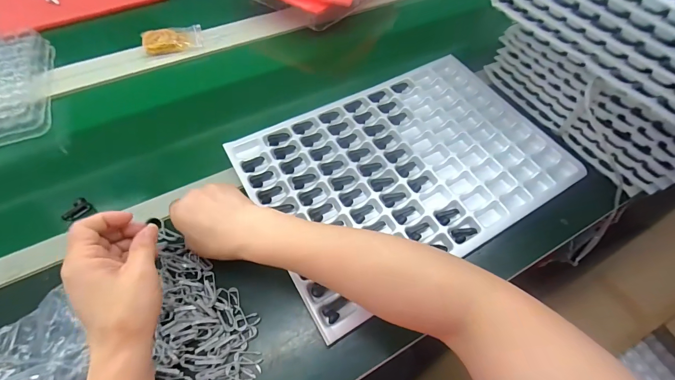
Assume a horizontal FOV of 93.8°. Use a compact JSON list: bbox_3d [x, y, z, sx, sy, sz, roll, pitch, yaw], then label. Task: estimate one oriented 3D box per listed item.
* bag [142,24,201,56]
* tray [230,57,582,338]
[{"bbox_3d":[-0.339,-0.314,0.653,0.113,0.021,0.065,-19,60,-14],"label":"bag"},{"bbox_3d":[0.104,-0.046,0.502,0.467,0.029,0.333,-26,62,-18],"label":"tray"}]

